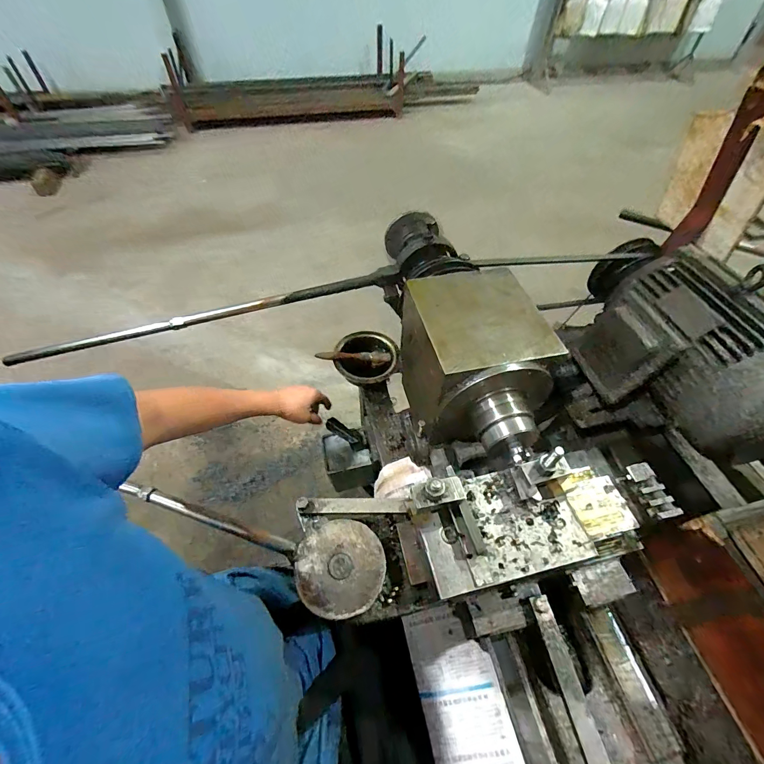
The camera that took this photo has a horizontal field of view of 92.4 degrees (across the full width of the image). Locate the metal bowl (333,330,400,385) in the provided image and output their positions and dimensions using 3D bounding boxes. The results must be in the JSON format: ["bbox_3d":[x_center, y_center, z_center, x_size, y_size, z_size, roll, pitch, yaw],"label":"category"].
[{"bbox_3d":[-0.031,-0.050,0.760,0.128,0.030,0.127,1,52,-1],"label":"metal bowl"}]

